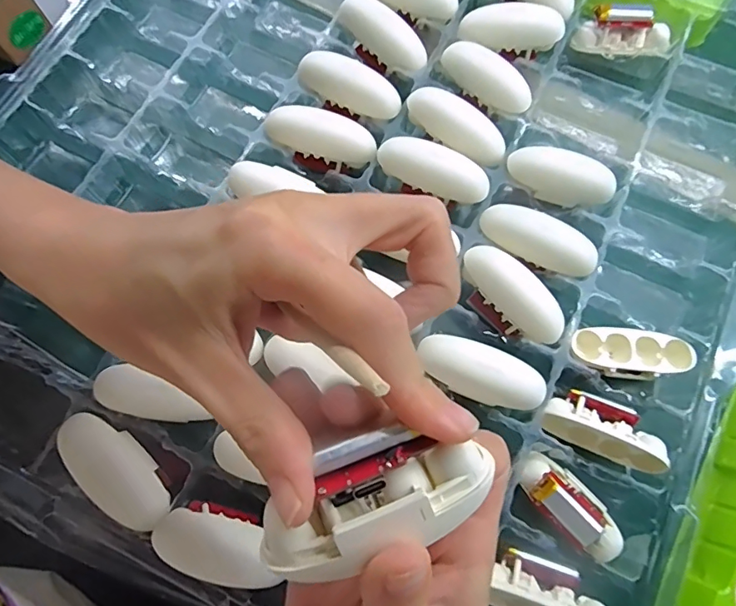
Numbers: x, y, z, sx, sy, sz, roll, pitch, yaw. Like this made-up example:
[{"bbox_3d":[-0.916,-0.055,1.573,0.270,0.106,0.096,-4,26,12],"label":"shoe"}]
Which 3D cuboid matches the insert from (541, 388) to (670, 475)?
[{"bbox_3d":[0.125,0.065,0.256,0.061,0.021,0.028,23,74,5],"label":"insert"}]

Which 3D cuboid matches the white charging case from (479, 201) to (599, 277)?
[{"bbox_3d":[0.097,-0.037,0.274,0.066,0.014,0.025,27,74,6],"label":"white charging case"}]

